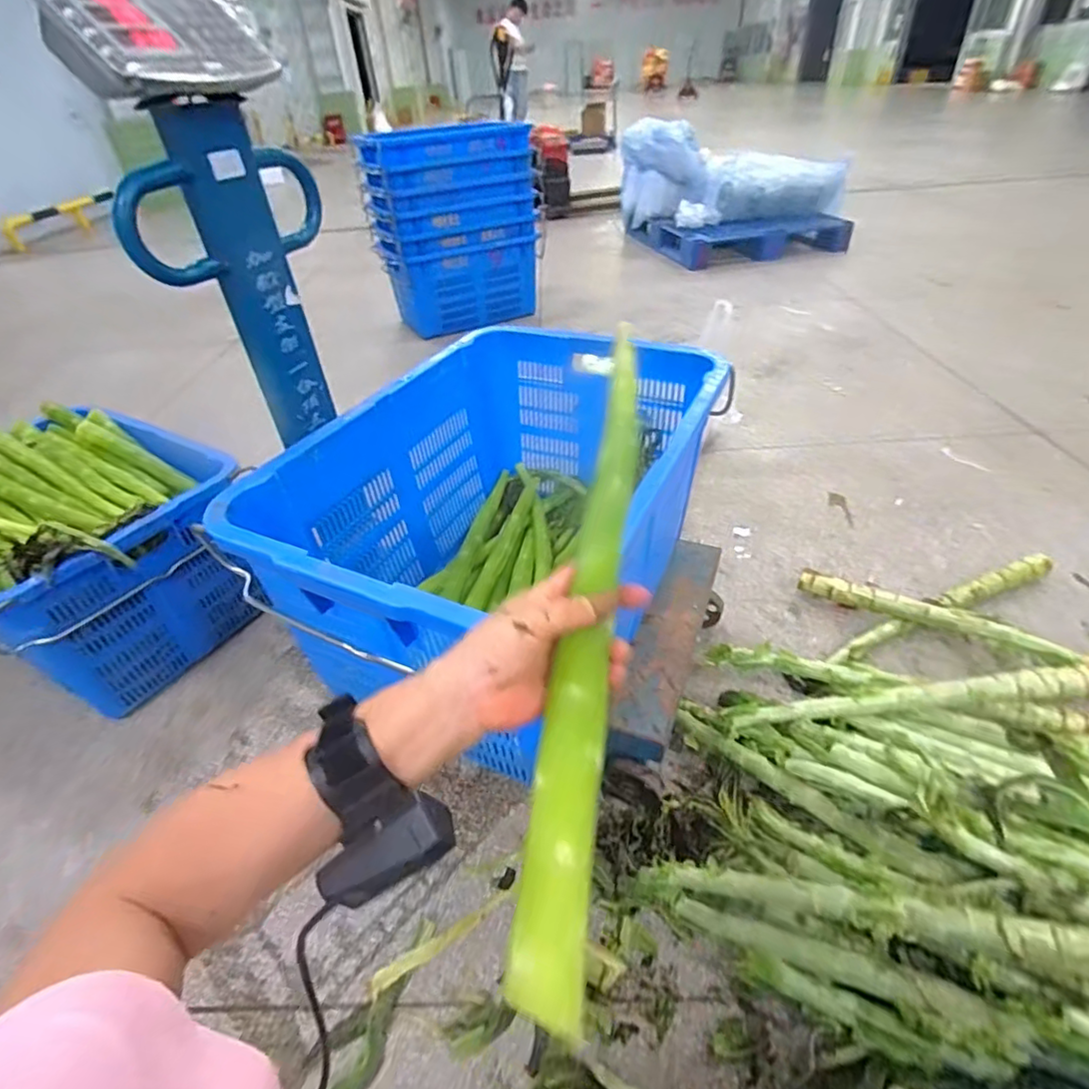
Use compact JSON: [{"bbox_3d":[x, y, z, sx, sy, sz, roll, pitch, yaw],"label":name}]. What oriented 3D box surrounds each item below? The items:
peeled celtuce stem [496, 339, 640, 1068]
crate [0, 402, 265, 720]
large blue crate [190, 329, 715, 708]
[{"bbox_3d":[0.041,0.007,0.409,0.036,0.046,0.526,4,55,12],"label":"peeled celtuce stem"},{"bbox_3d":[-0.954,0.009,1.204,0.603,0.411,0.470,20,46,28],"label":"crate"},{"bbox_3d":[-0.040,-0.063,0.896,0.446,0.318,0.674,14,43,22],"label":"large blue crate"}]

